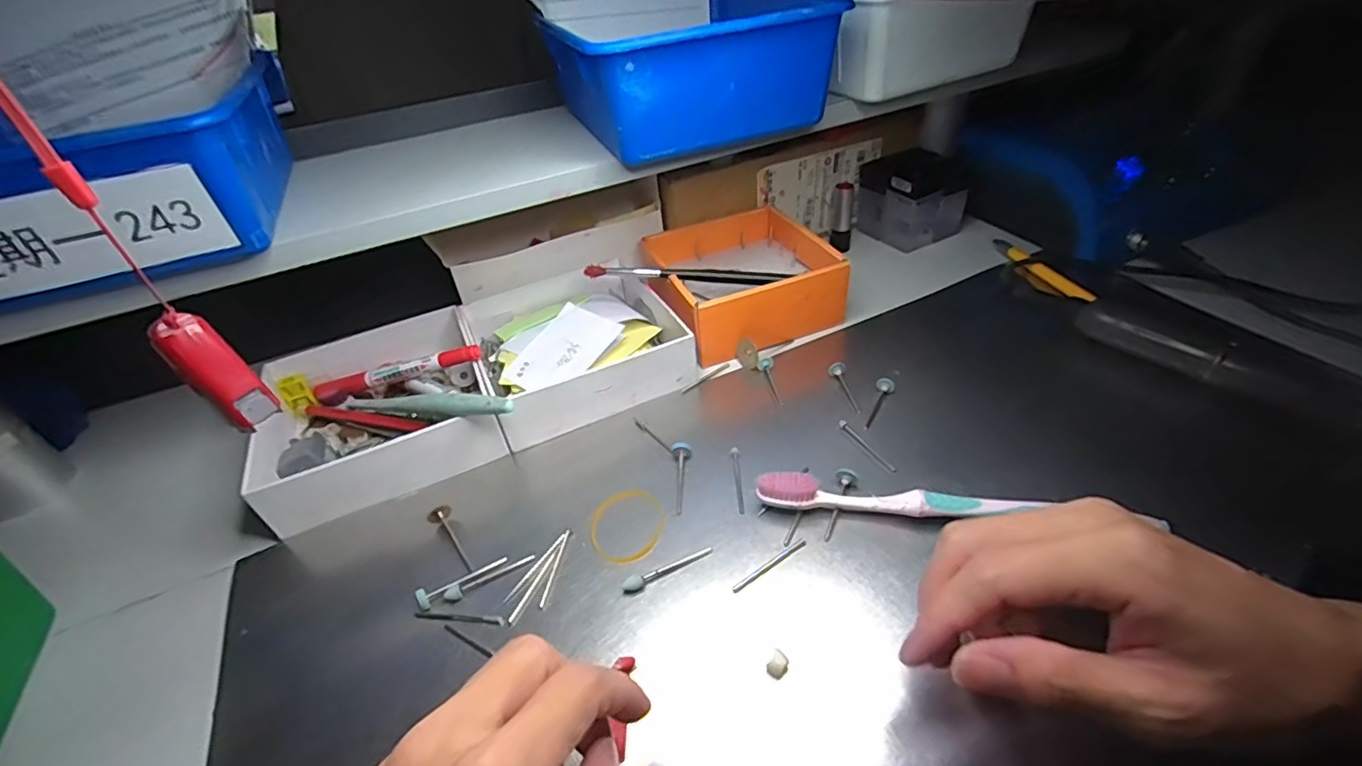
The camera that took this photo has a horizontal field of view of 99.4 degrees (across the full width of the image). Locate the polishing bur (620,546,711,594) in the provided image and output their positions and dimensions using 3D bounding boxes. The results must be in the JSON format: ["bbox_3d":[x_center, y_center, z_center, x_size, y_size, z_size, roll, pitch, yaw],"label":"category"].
[{"bbox_3d":[-0.006,0.089,0.280,0.047,0.005,0.006,-22,41,-19],"label":"polishing bur"}]

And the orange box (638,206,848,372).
[{"bbox_3d":[0.044,-0.080,0.447,0.131,0.051,0.132,-12,39,-8],"label":"orange box"}]

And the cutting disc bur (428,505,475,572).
[{"bbox_3d":[-0.119,0.084,0.306,0.012,0.013,0.045,-30,44,-26],"label":"cutting disc bur"}]

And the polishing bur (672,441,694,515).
[{"bbox_3d":[0.000,0.054,0.324,0.012,0.010,0.044,-1,52,7],"label":"polishing bur"}]

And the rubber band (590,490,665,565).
[{"bbox_3d":[-0.028,0.073,0.303,0.043,0.004,0.042,-4,39,3],"label":"rubber band"}]

